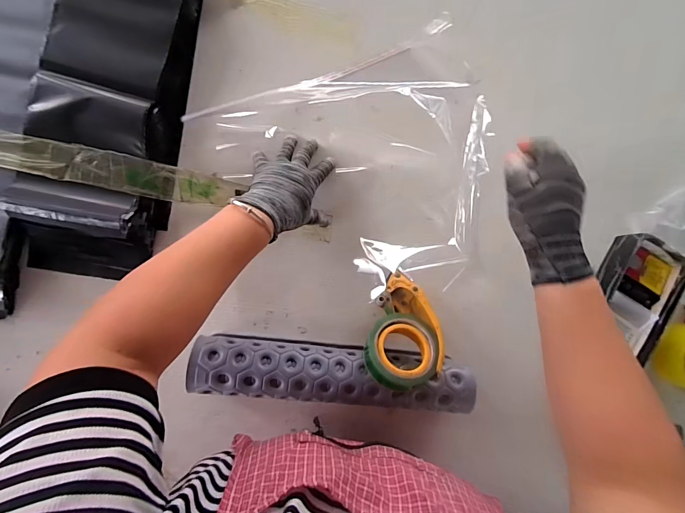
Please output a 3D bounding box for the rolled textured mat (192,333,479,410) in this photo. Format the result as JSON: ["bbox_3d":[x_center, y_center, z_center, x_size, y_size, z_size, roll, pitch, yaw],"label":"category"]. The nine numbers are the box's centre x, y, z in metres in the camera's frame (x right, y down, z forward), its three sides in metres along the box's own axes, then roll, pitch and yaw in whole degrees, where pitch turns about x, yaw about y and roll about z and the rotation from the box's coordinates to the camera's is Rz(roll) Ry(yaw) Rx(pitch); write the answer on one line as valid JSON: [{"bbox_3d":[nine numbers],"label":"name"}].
[{"bbox_3d":[-0.009,0.170,0.486,0.392,0.075,0.077,7,86,-8],"label":"rolled textured mat"}]

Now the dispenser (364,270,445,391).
[{"bbox_3d":[0.091,0.107,0.470,0.098,0.060,0.145,17,62,6],"label":"dispenser"}]

